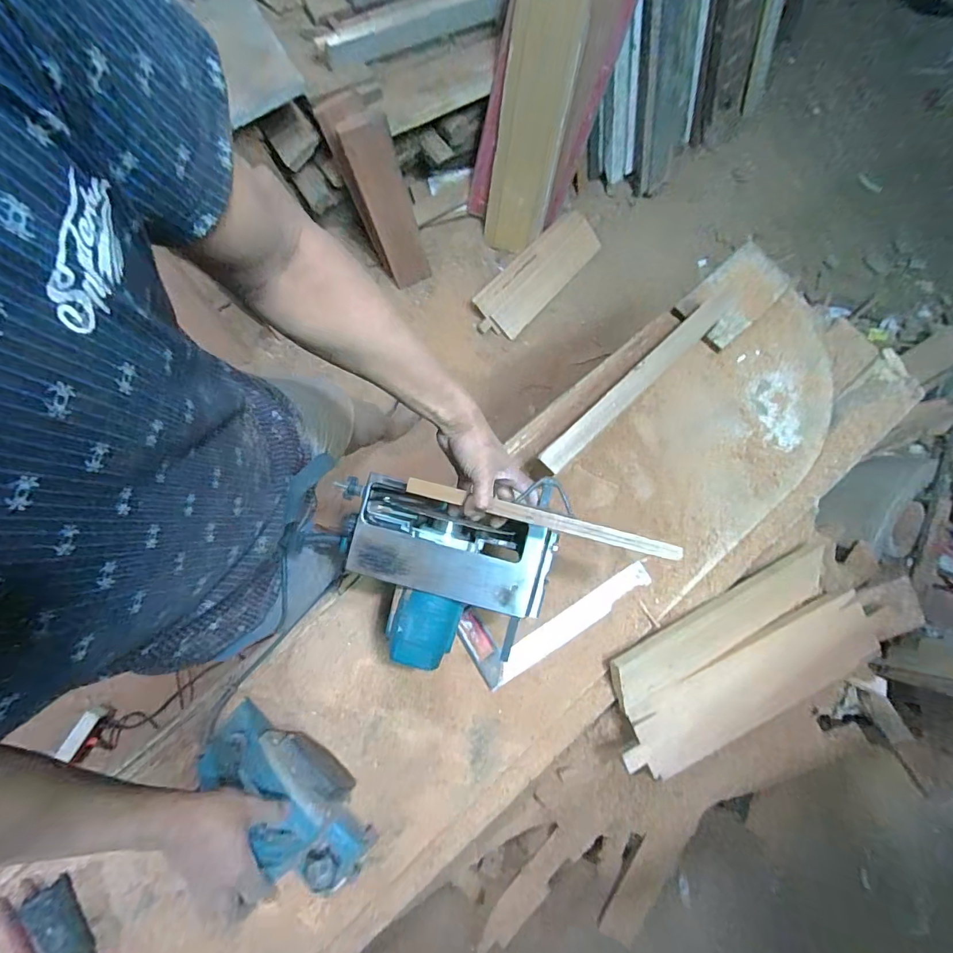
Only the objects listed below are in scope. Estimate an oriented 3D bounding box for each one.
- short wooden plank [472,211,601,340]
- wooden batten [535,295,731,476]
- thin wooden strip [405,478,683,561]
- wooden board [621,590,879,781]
[{"bbox_3d":[0.198,-0.658,1.493,0.473,0.046,0.182,-44,79,4],"label":"short wooden plank"},{"bbox_3d":[0.249,-0.150,0.702,0.415,0.021,0.038,-43,80,-7],"label":"wooden batten"},{"bbox_3d":[0.073,0.048,0.517,0.312,0.007,0.019,14,79,5],"label":"thin wooden strip"},{"bbox_3d":[0.455,0.346,0.753,0.471,0.015,0.132,-24,92,-10],"label":"wooden board"}]

